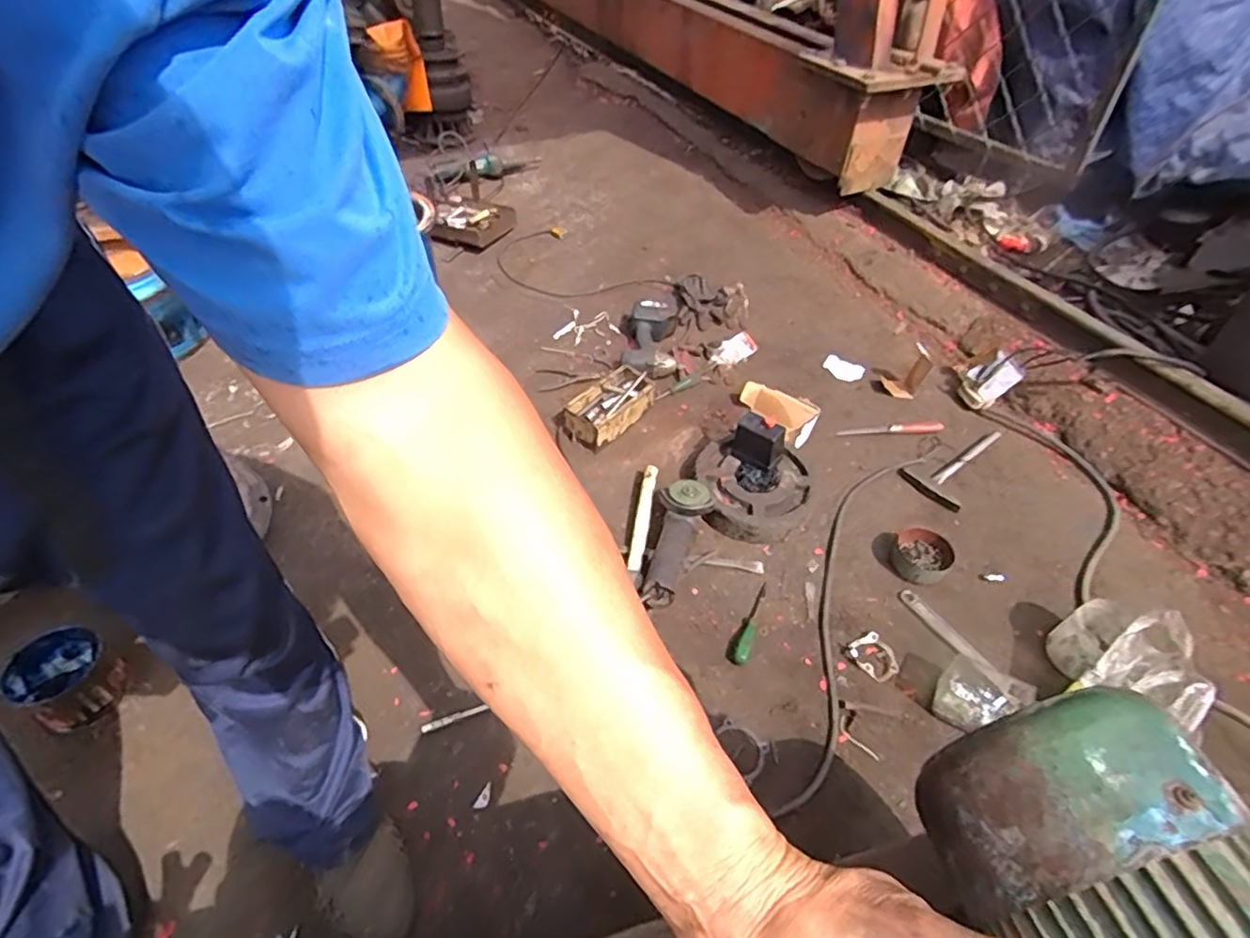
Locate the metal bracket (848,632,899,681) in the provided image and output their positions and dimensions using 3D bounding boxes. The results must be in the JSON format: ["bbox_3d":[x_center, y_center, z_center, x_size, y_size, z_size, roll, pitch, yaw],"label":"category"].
[{"bbox_3d":[0.427,0.318,1.077,0.061,0.015,0.076,-23,52,-23],"label":"metal bracket"}]

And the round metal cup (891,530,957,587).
[{"bbox_3d":[0.553,0.173,1.190,0.102,0.065,0.108,2,47,-2],"label":"round metal cup"}]

